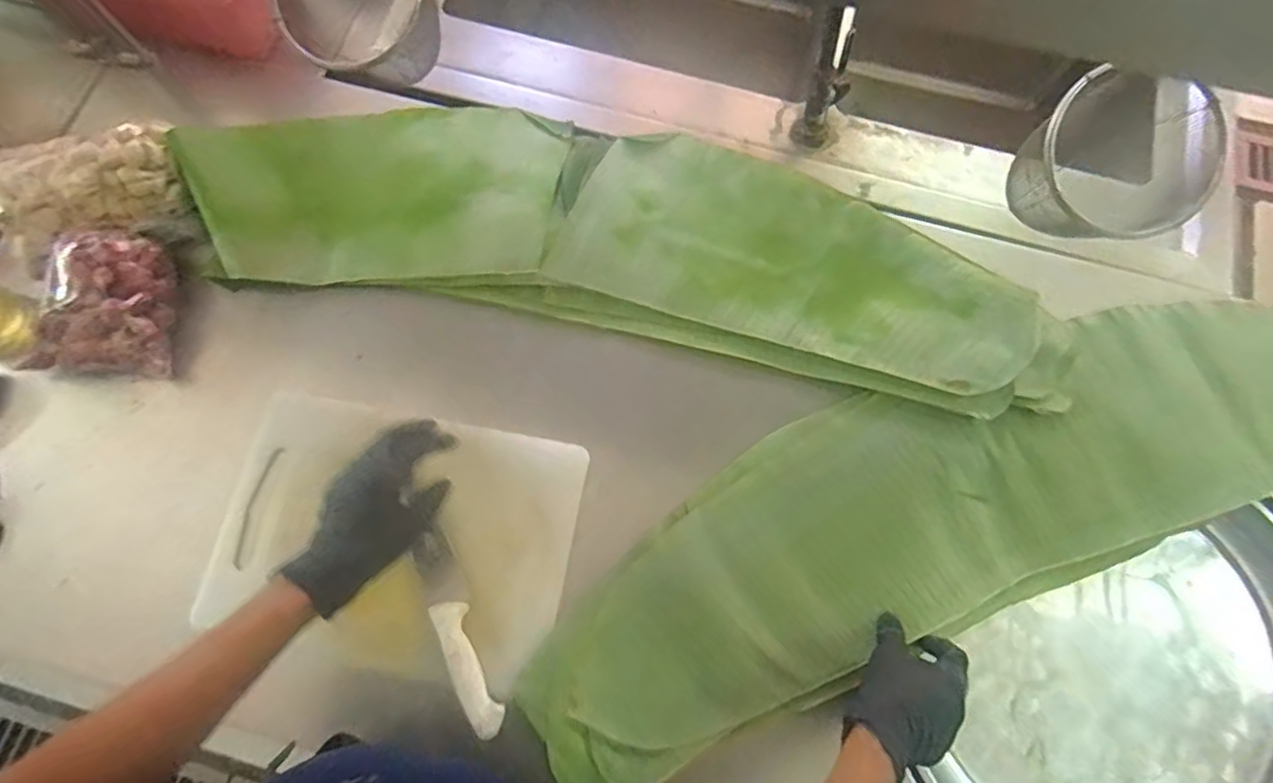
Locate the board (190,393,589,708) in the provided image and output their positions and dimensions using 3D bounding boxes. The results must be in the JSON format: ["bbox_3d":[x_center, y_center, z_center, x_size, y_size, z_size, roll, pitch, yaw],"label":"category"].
[{"bbox_3d":[-0.237,0.149,0.603,0.336,0.026,0.249,10,78,3],"label":"board"}]

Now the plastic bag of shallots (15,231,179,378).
[{"bbox_3d":[-0.564,-0.094,0.644,0.137,0.069,0.145,1,76,1],"label":"plastic bag of shallots"}]

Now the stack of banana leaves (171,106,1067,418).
[{"bbox_3d":[-0.028,-0.182,0.688,0.884,0.050,0.262,10,78,2],"label":"stack of banana leaves"}]

